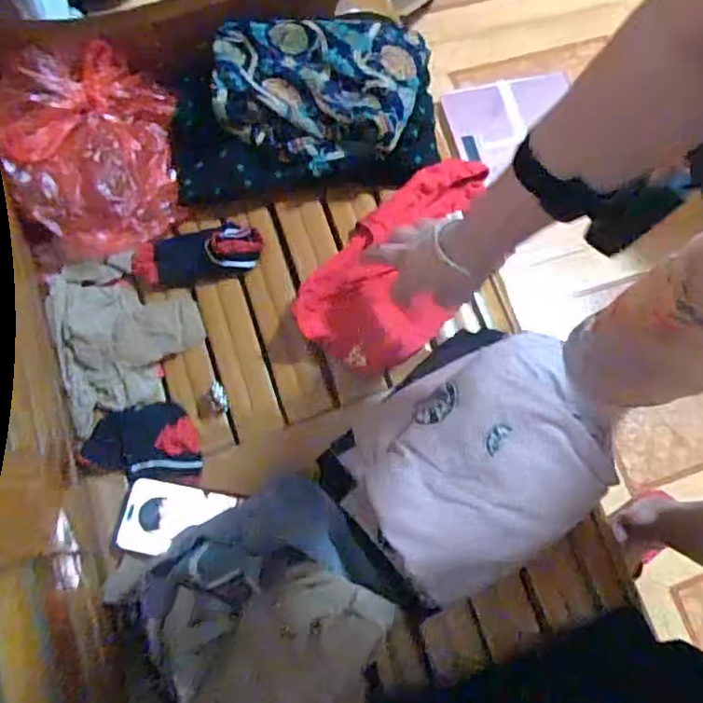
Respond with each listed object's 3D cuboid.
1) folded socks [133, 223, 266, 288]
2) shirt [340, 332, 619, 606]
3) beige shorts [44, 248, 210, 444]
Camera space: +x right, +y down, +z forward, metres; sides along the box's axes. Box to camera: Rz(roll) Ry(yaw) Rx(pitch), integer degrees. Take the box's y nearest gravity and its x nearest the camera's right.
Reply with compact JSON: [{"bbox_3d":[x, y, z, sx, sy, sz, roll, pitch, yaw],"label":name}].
[{"bbox_3d":[-0.179,-0.115,0.715,0.151,0.047,0.062,-9,74,9],"label":"folded socks"},{"bbox_3d":[0.125,0.104,0.596,0.241,0.073,0.194,-21,77,-10],"label":"shirt"},{"bbox_3d":[-0.254,-0.023,0.690,0.153,0.026,0.185,-16,75,-7],"label":"beige shorts"}]

